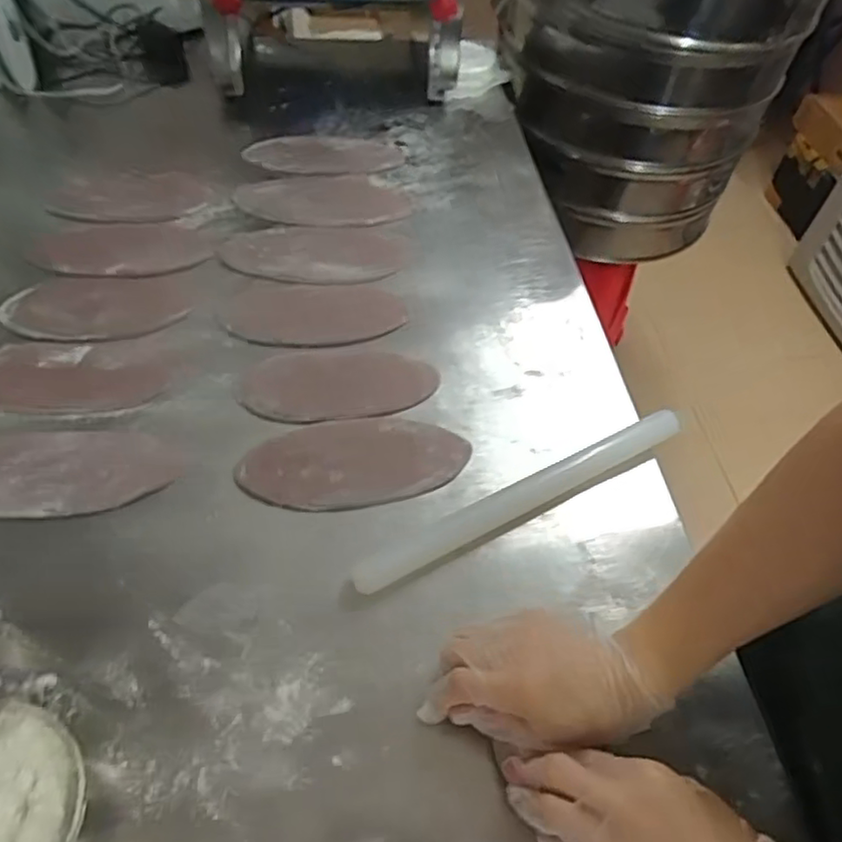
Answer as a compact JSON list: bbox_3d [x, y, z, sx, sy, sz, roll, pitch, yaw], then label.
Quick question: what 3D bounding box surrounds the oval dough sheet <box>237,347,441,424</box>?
[{"bbox_3d":[-0.077,-0.038,0.614,0.181,0.004,0.090,-6,54,-11],"label":"oval dough sheet"}]

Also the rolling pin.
[{"bbox_3d":[0.090,0.060,0.542,0.318,0.024,0.028,-22,58,-21],"label":"rolling pin"}]

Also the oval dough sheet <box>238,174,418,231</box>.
[{"bbox_3d":[-0.117,-0.268,0.783,0.202,0.005,0.103,-5,54,-9],"label":"oval dough sheet"}]

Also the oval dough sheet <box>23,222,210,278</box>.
[{"bbox_3d":[-0.321,-0.188,0.692,0.175,0.009,0.088,-2,53,-7],"label":"oval dough sheet"}]

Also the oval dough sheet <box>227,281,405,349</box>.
[{"bbox_3d":[-0.108,-0.112,0.668,0.178,0.004,0.088,-1,53,-6],"label":"oval dough sheet"}]

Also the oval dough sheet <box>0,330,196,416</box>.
[{"bbox_3d":[-0.313,-0.046,0.597,0.188,0.009,0.091,-5,54,-10],"label":"oval dough sheet"}]

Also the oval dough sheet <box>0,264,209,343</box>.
[{"bbox_3d":[-0.313,-0.119,0.649,0.186,0.008,0.091,-10,55,-13],"label":"oval dough sheet"}]

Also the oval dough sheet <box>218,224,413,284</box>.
[{"bbox_3d":[-0.113,-0.187,0.726,0.208,0.007,0.096,-7,54,-11],"label":"oval dough sheet"}]

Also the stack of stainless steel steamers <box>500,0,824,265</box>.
[{"bbox_3d":[0.381,-0.646,1.164,0.455,0.517,0.466,15,53,7],"label":"stack of stainless steel steamers"}]

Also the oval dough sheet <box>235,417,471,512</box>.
[{"bbox_3d":[-0.057,0.034,0.561,0.193,0.005,0.085,-7,54,-11],"label":"oval dough sheet"}]

